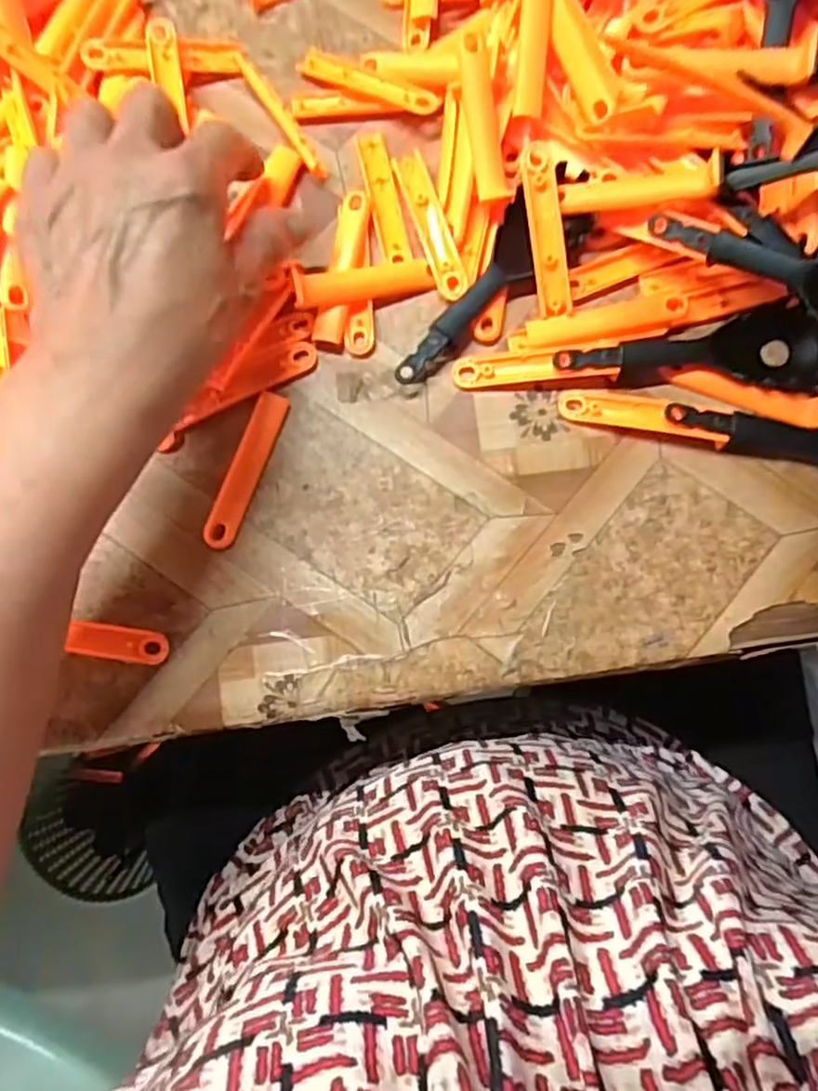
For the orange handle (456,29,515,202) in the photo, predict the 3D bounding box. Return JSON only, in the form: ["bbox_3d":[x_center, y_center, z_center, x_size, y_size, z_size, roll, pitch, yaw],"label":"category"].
[{"bbox_3d":[0.034,-0.199,0.334,0.014,0.006,0.070,-12,104,-1],"label":"orange handle"}]

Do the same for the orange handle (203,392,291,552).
[{"bbox_3d":[-0.076,-0.035,0.332,0.015,0.005,0.076,20,84,3],"label":"orange handle"}]

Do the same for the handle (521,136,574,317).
[{"bbox_3d":[0.063,-0.145,0.328,0.014,0.007,0.076,-10,97,0],"label":"handle"}]

